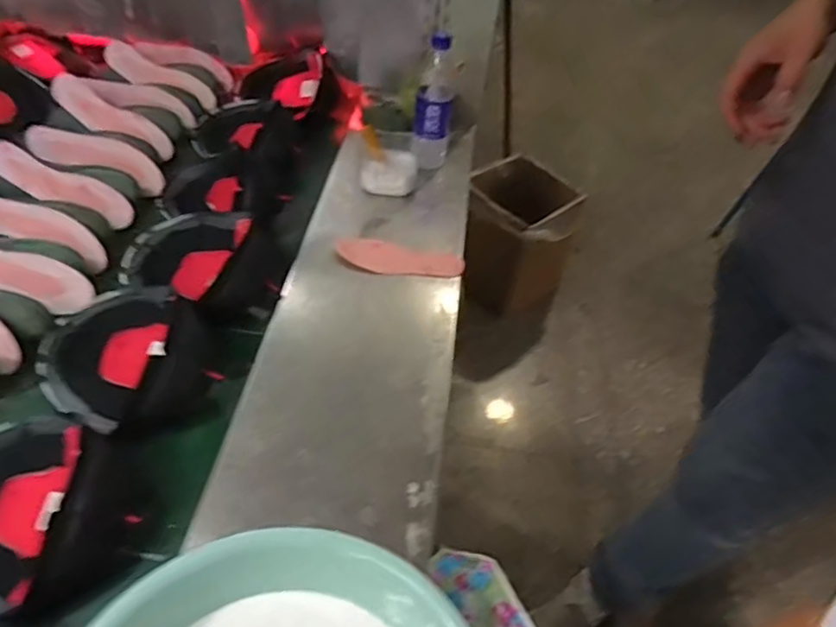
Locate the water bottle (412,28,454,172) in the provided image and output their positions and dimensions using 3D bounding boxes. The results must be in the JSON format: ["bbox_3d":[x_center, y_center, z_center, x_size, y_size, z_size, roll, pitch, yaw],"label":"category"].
[{"bbox_3d":[0.027,-0.350,1.020,0.061,0.208,0.063,8,45,1],"label":"water bottle"}]

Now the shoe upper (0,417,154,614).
[{"bbox_3d":[-0.377,0.185,0.583,0.219,0.085,0.166,5,45,-3],"label":"shoe upper"}]

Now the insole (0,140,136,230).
[{"bbox_3d":[-0.532,-0.190,0.917,0.236,0.043,0.051,24,46,-1],"label":"insole"}]

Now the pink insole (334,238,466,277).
[{"bbox_3d":[-0.027,-0.081,0.910,0.188,0.009,0.064,10,45,2],"label":"pink insole"}]

